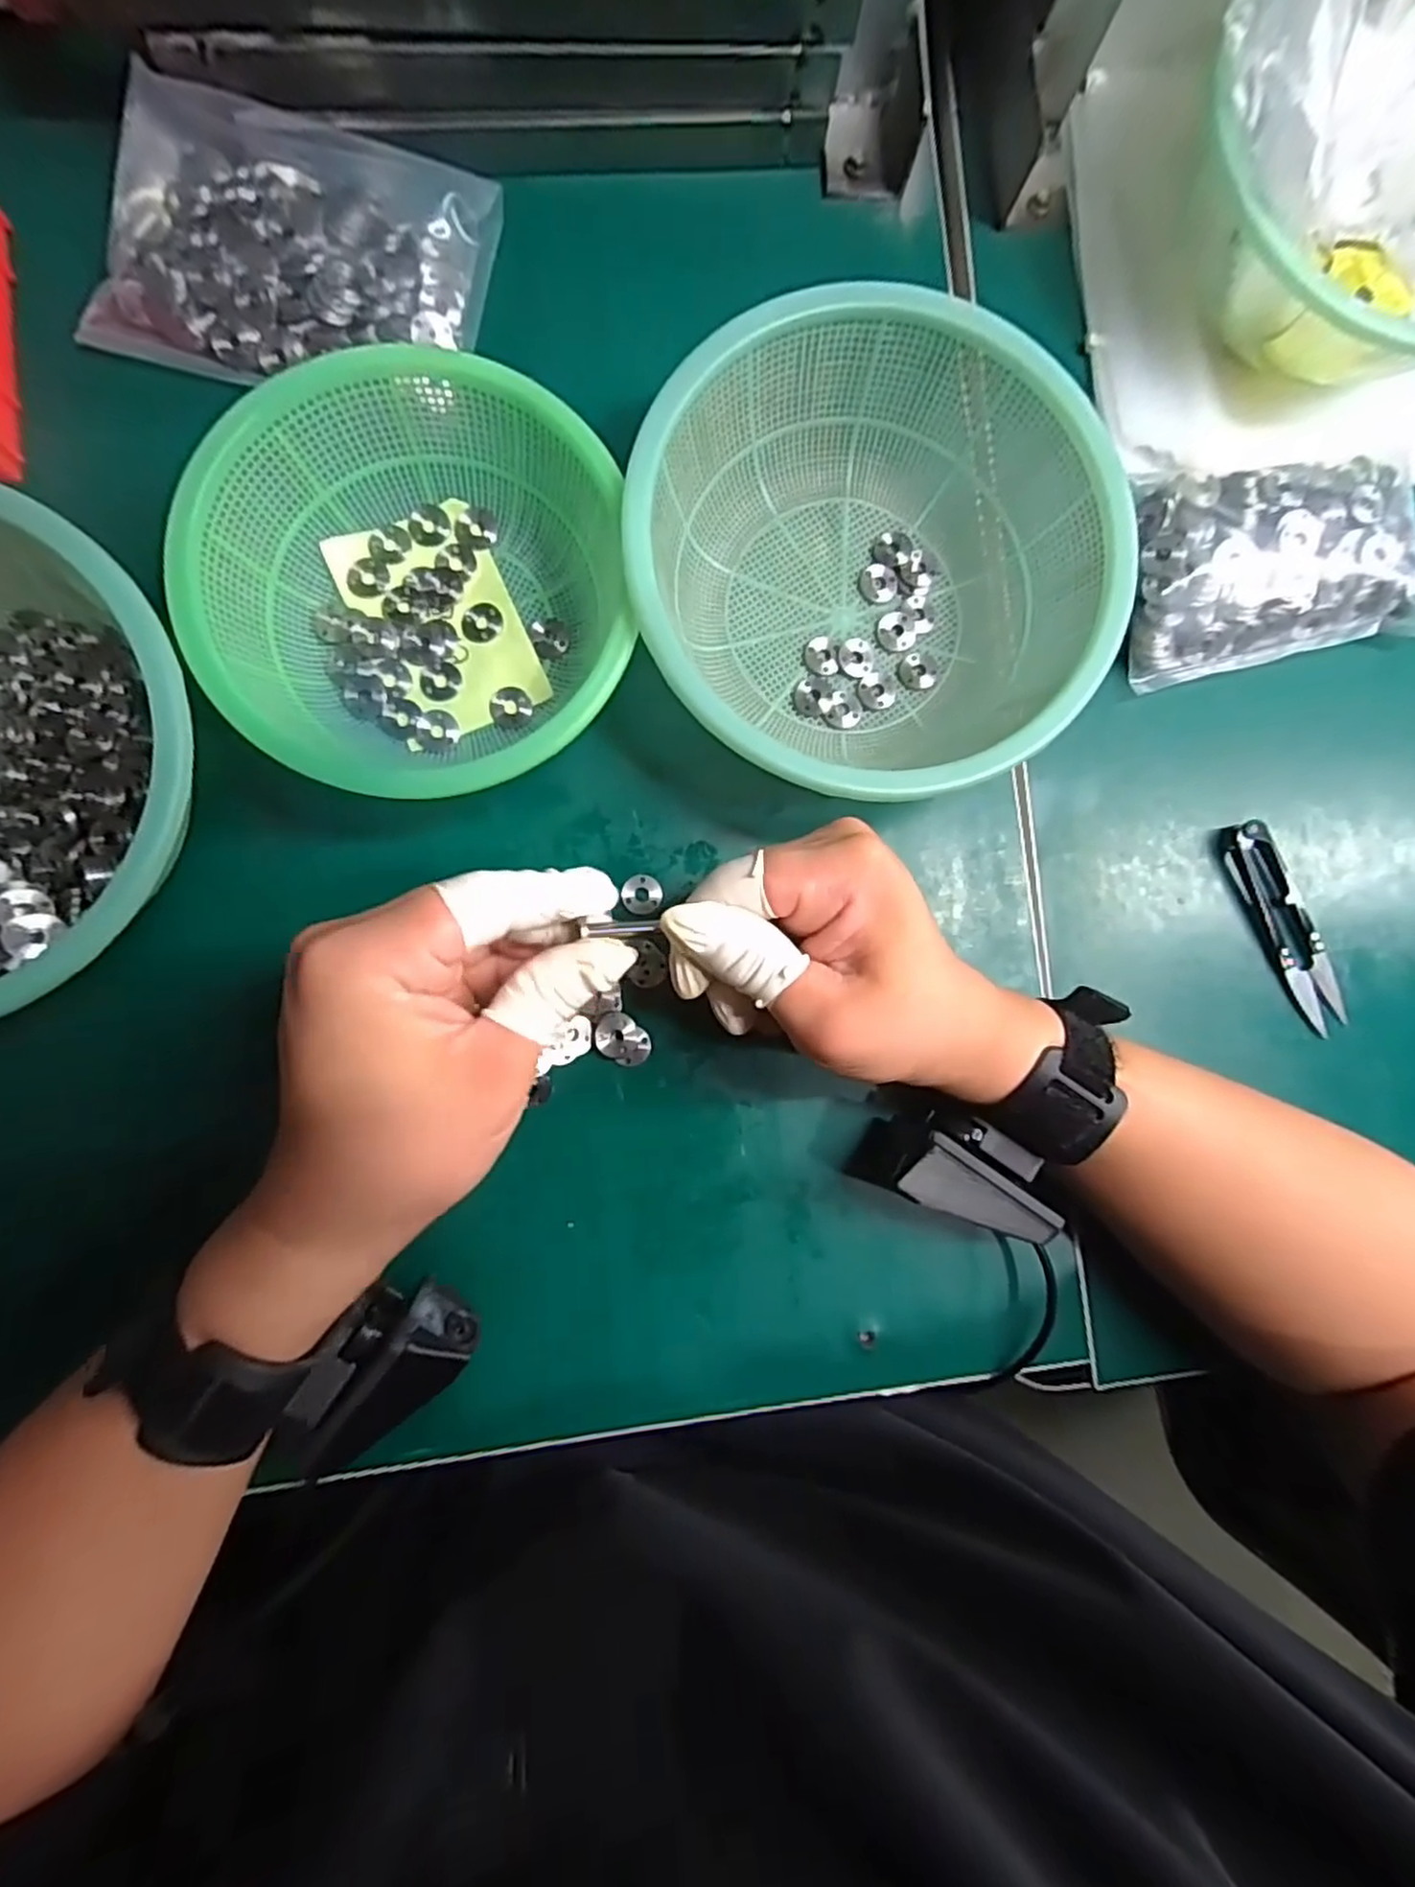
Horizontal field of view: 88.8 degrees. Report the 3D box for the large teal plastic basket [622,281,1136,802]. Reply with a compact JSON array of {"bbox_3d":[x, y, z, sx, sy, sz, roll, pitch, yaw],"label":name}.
[{"bbox_3d":[0.062,-0.144,0.292,0.178,0.065,0.174,0,87,-6],"label":"large teal plastic basket"}]

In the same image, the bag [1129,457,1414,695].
[{"bbox_3d":[0.263,-0.170,0.329,0.138,0.033,0.088,-5,87,-6],"label":"bag"}]

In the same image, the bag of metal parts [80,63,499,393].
[{"bbox_3d":[-0.173,-0.293,0.307,0.150,0.024,0.109,11,86,-5],"label":"bag of metal parts"}]

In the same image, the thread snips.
[{"bbox_3d":[0.269,-0.008,0.334,0.023,0.011,0.102,-26,90,-7],"label":"thread snips"}]

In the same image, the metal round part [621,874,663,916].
[{"bbox_3d":[-0.028,-0.021,0.311,0.018,0.007,0.017,0,87,-6],"label":"metal round part"}]

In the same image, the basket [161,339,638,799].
[{"bbox_3d":[-0.112,-0.143,0.279,0.153,0.052,0.146,0,87,-6],"label":"basket"}]

